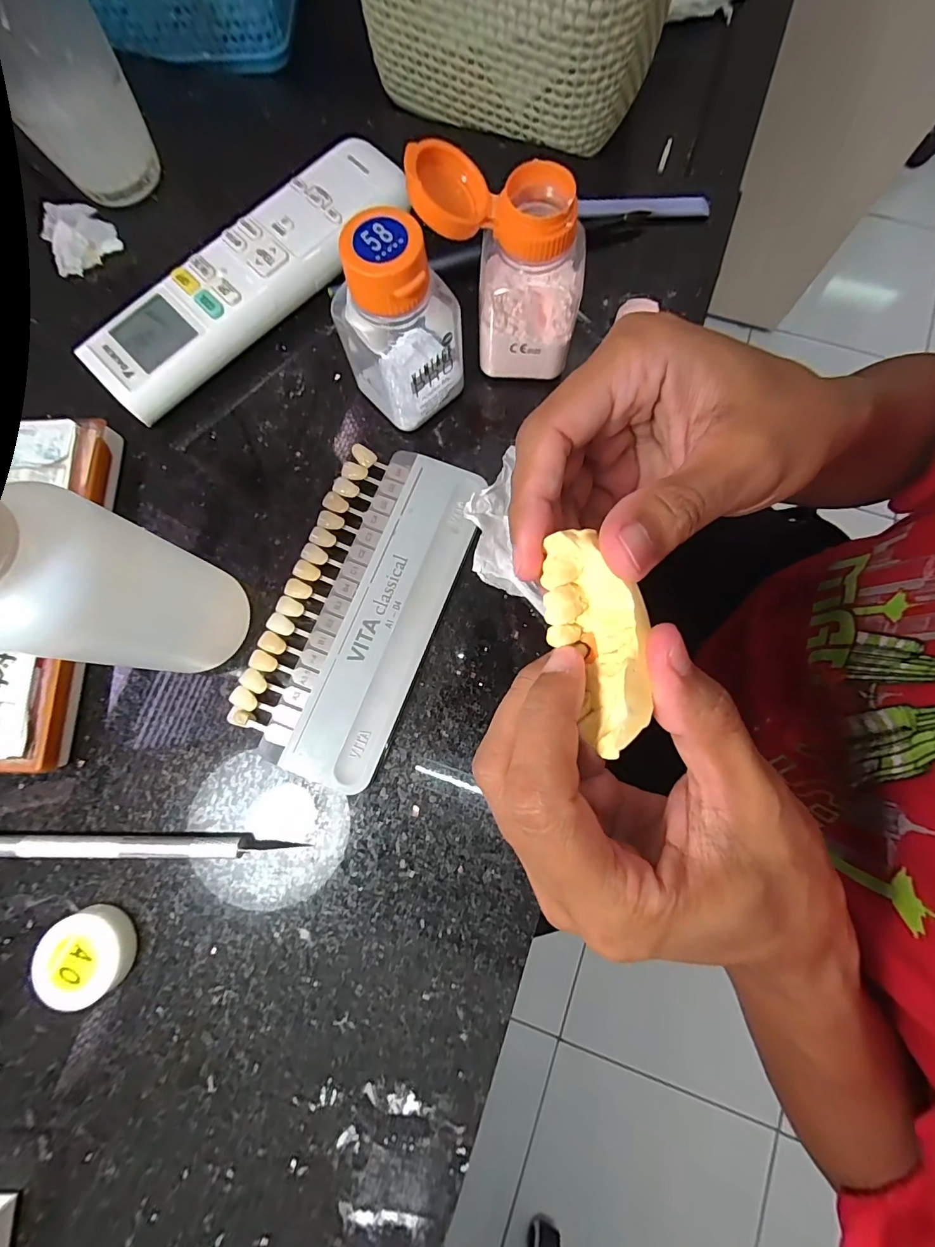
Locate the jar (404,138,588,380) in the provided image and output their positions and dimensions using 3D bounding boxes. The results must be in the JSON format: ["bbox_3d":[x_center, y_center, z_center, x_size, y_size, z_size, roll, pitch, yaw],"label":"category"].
[{"bbox_3d":[0.014,-0.141,0.184,0.065,0.075,0.031,5,79,2],"label":"jar"}]

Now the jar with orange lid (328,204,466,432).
[{"bbox_3d":[-0.028,-0.117,0.184,0.043,0.072,0.037,-30,80,-5],"label":"jar with orange lid"}]

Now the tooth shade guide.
[{"bbox_3d":[-0.047,-0.009,0.196,0.065,0.009,0.145,21,80,5],"label":"tooth shade guide"}]

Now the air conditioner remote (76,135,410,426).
[{"bbox_3d":[-0.103,-0.168,0.220,0.170,0.025,0.048,-41,81,-7],"label":"air conditioner remote"}]

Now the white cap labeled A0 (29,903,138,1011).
[{"bbox_3d":[-0.146,0.127,0.171,0.031,0.012,0.031,0,79,1],"label":"white cap labeled A0"}]

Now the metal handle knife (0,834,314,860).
[{"bbox_3d":[-0.136,0.090,0.180,0.137,0.007,0.008,0,79,1],"label":"metal handle knife"}]

